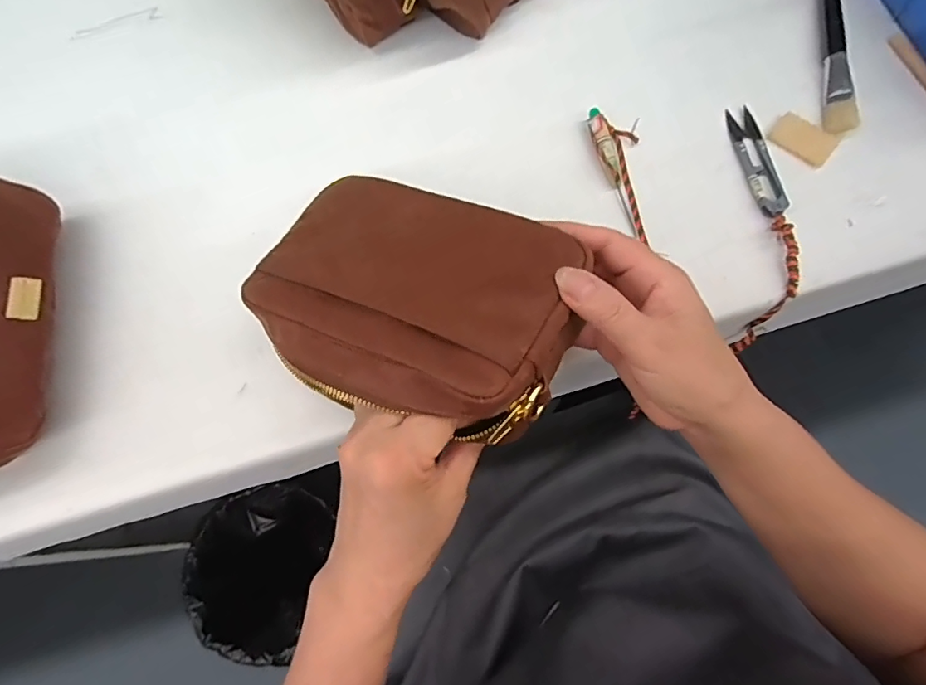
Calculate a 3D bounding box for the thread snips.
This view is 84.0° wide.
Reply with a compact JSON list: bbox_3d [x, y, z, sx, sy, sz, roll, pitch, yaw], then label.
[{"bbox_3d":[0.225,-0.140,0.391,0.023,0.010,0.101,-5,71,0],"label":"thread snips"}]

